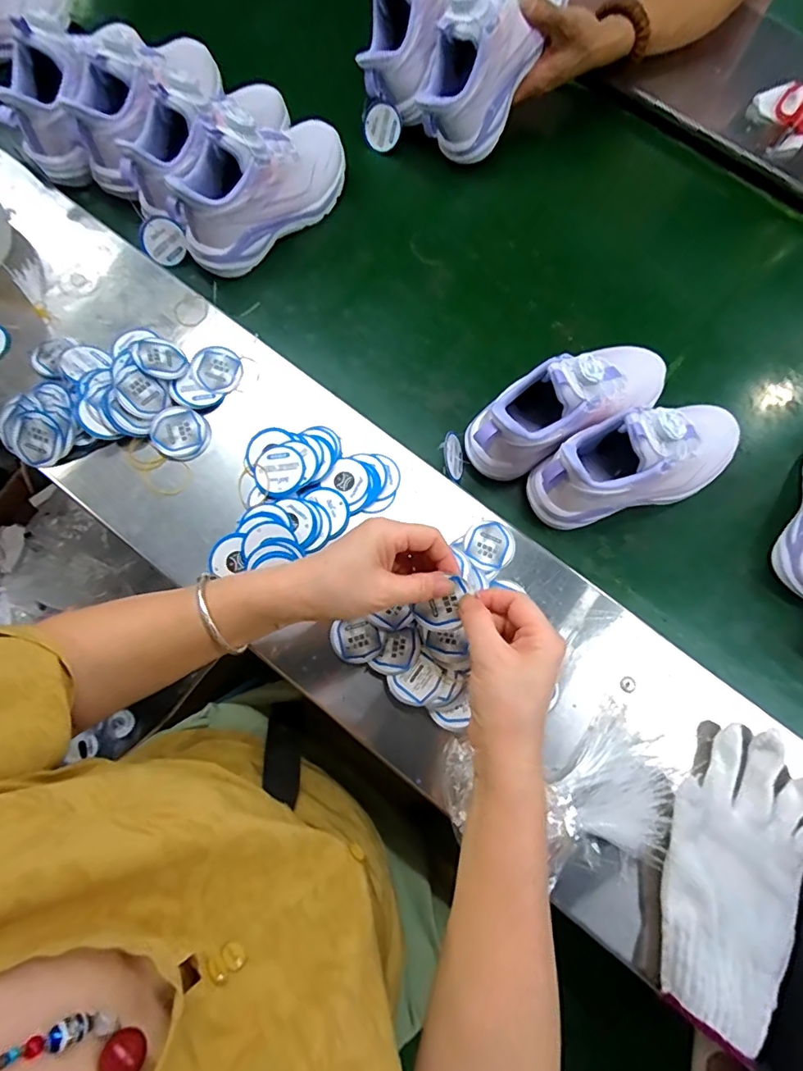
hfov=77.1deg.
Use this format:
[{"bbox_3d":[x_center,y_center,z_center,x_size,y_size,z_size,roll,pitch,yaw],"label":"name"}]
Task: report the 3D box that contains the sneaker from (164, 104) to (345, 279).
[{"bbox_3d":[-0.150,-0.384,0.547,0.211,0.113,0.068,-42,80,-12],"label":"sneaker"}]

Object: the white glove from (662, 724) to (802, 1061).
[{"bbox_3d":[0.265,0.262,0.398,0.122,0.033,0.212,30,75,6],"label":"white glove"}]

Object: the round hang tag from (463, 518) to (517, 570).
[{"bbox_3d":[0.083,0.010,0.478,0.047,0.005,0.047,44,77,10],"label":"round hang tag"}]

